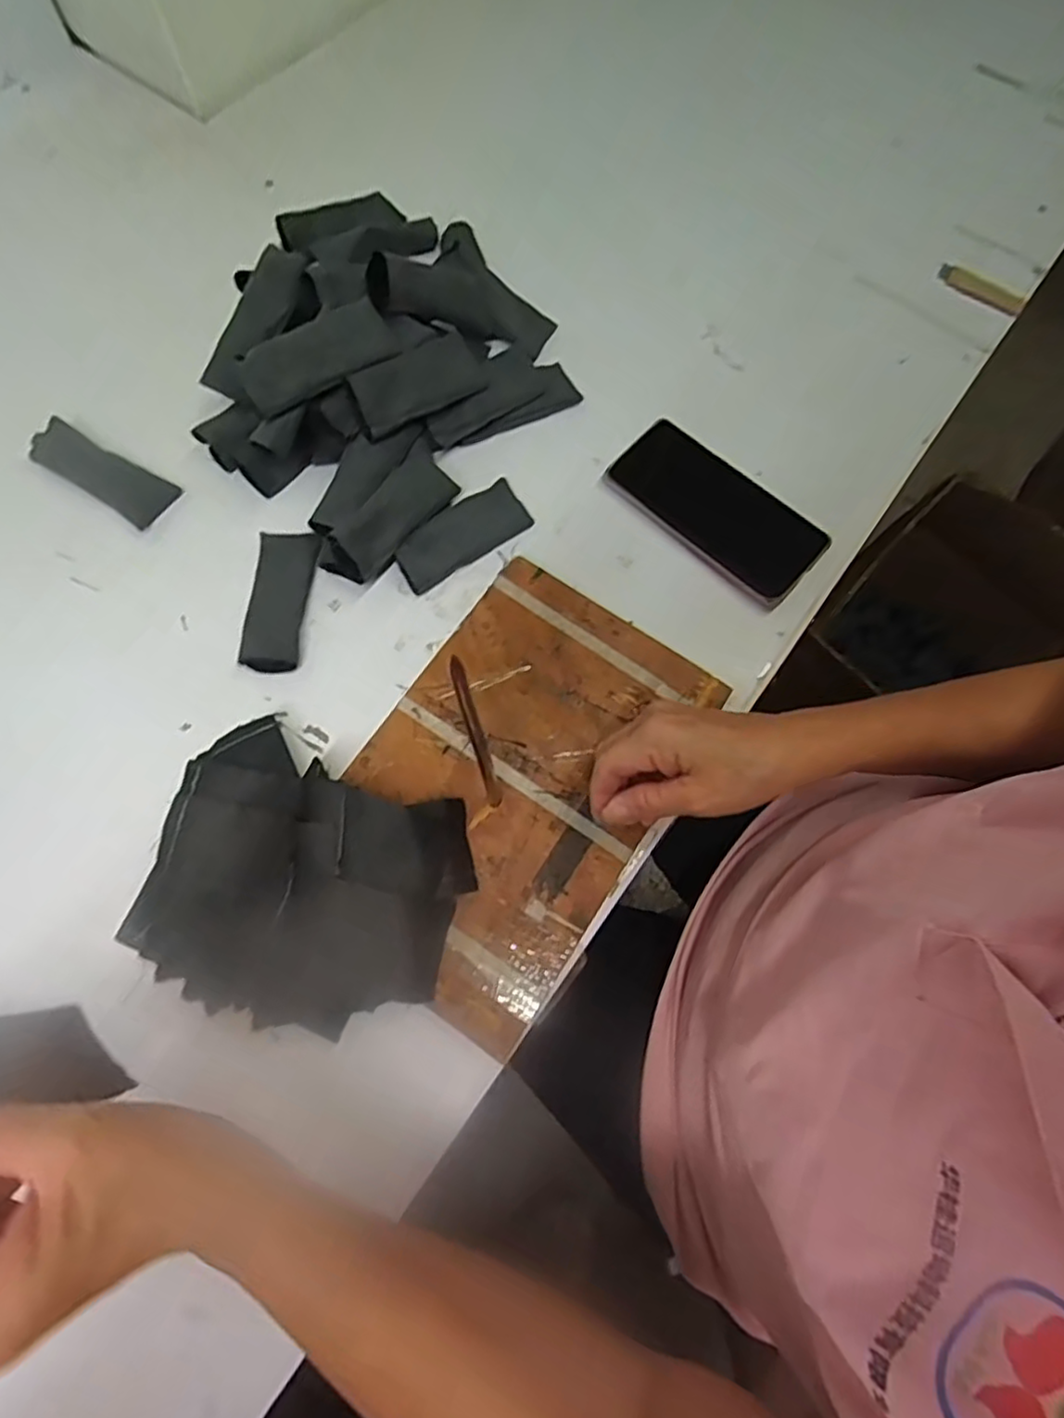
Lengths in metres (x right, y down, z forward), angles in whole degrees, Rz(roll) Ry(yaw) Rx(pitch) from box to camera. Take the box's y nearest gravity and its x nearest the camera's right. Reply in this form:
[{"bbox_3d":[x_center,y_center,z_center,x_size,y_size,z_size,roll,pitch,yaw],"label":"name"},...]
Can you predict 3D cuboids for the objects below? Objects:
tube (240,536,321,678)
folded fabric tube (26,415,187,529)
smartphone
[{"bbox_3d":[-0.169,-0.075,0.454,0.040,0.019,0.101,-1,73,-1],"label":"tube"},{"bbox_3d":[-0.309,-0.170,0.480,0.101,0.008,0.039,29,73,3],"label":"folded fabric tube"},{"bbox_3d":[0.136,-0.148,0.495,0.159,0.015,0.074,40,76,10],"label":"smartphone"}]

